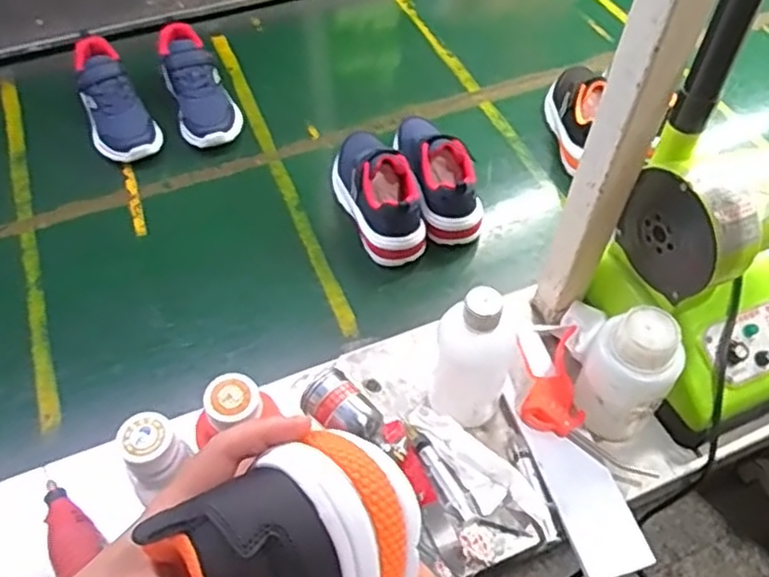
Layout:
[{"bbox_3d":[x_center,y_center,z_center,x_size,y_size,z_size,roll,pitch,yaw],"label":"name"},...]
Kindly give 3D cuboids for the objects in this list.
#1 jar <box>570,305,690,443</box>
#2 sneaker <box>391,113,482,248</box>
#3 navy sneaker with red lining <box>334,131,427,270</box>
[{"bbox_3d":[0.234,0.080,0.658,0.082,0.133,0.072,-13,53,-5],"label":"jar"},{"bbox_3d":[0.069,-0.166,0.924,0.076,0.105,0.212,-13,53,-5],"label":"sneaker"},{"bbox_3d":[-0.015,-0.133,0.903,0.081,0.109,0.201,-22,54,-11],"label":"navy sneaker with red lining"}]

